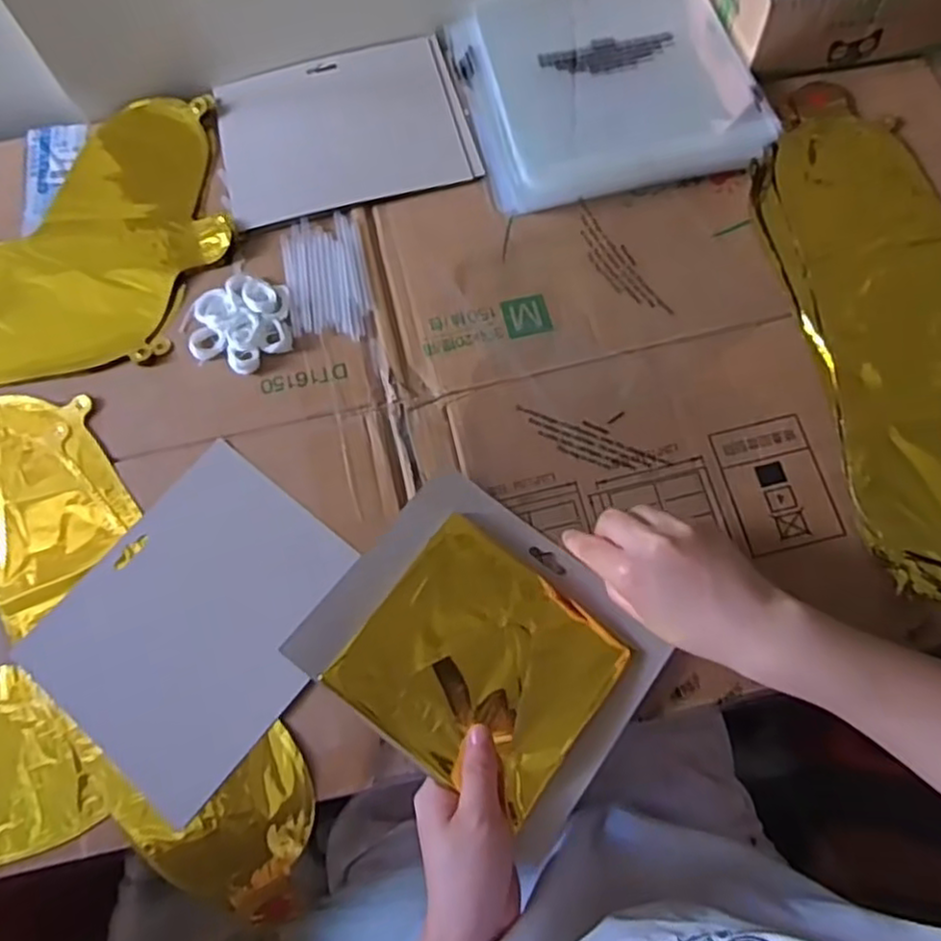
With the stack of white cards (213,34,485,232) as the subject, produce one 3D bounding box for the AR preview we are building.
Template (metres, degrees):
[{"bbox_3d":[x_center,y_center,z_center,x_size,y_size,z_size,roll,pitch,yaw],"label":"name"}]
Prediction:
[{"bbox_3d":[-0.107,-0.286,0.614,0.200,0.009,0.158,-14,70,-3],"label":"stack of white cards"}]

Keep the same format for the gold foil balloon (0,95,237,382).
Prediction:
[{"bbox_3d":[-0.391,-0.160,0.579,0.397,0.029,0.226,-13,70,-3],"label":"gold foil balloon"}]

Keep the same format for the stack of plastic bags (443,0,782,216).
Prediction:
[{"bbox_3d":[0.111,-0.319,0.604,0.227,0.021,0.208,-14,70,-3],"label":"stack of plastic bags"}]

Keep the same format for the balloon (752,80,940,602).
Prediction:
[{"bbox_3d":[0.350,-0.099,0.529,0.212,0.024,0.434,-11,70,-2],"label":"balloon"}]

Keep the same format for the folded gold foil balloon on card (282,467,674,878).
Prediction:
[{"bbox_3d":[0.011,0.111,0.459,0.190,0.024,0.162,40,66,7],"label":"folded gold foil balloon on card"}]

